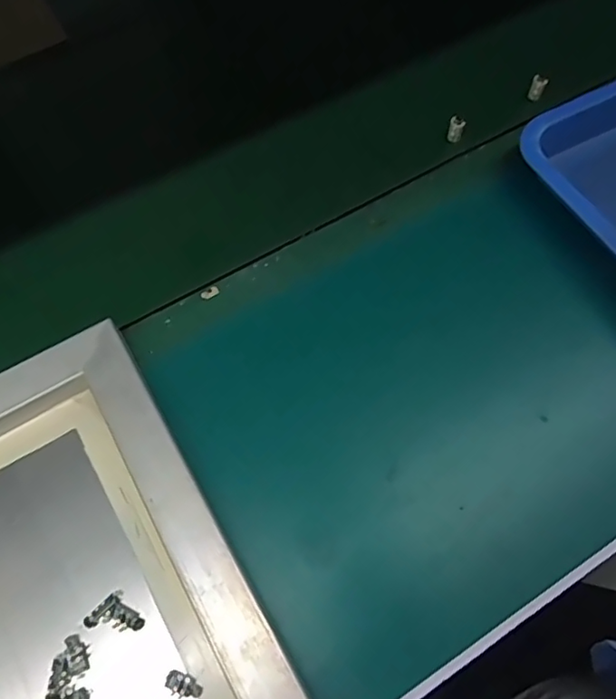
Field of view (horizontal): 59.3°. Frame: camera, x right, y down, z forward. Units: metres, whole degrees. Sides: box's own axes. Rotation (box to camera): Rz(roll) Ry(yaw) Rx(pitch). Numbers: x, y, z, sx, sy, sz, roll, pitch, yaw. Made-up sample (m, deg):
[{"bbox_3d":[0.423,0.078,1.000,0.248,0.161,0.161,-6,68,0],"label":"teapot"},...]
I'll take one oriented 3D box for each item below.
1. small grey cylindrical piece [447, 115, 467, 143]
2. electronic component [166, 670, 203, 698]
[{"bbox_3d":[0.149,-0.220,0.544,0.015,0.030,0.010,13,64,9],"label":"small grey cylindrical piece"},{"bbox_3d":[-0.080,0.215,0.347,0.024,0.007,0.013,14,64,9],"label":"electronic component"}]

